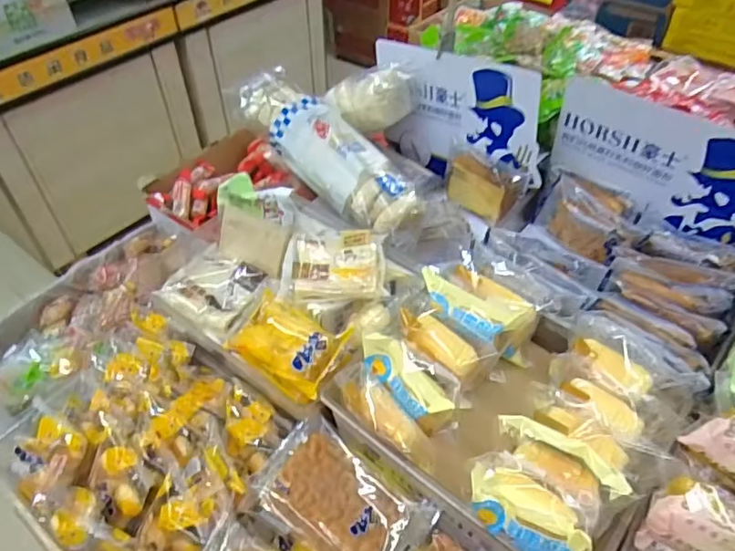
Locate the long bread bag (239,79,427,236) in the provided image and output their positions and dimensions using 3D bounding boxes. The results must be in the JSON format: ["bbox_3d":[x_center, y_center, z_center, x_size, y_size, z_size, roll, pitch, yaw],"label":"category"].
[{"bbox_3d":[-0.055,-0.183,0.817,0.332,0.070,0.088,43,59,17],"label":"long bread bag"}]

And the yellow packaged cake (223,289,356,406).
[{"bbox_3d":[-0.090,0.072,0.633,0.129,0.048,0.086,25,52,22],"label":"yellow packaged cake"}]

